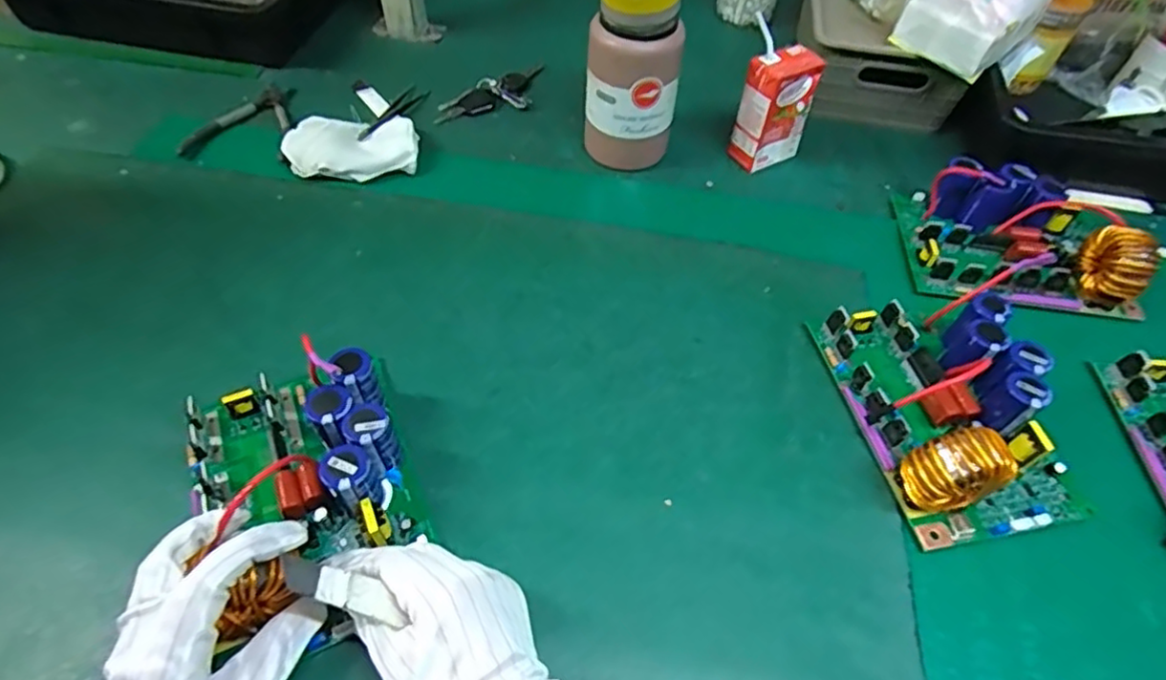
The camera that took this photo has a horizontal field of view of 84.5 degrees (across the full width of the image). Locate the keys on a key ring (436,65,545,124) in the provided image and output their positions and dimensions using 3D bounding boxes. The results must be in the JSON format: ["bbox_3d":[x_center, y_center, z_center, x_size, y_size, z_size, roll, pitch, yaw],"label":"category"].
[{"bbox_3d":[-0.098,-0.280,0.732,0.150,0.014,0.054,-30,59,-22],"label":"keys on a key ring"}]

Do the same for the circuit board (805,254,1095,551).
[{"bbox_3d":[0.270,0.042,0.470,0.125,0.060,0.186,-10,53,-8],"label":"circuit board"}]

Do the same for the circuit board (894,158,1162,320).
[{"bbox_3d":[0.401,-0.096,0.584,0.195,0.057,0.139,10,53,6],"label":"circuit board"}]

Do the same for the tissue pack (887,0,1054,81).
[{"bbox_3d":[0.401,-0.346,0.635,0.133,0.105,0.096,-33,61,-24],"label":"tissue pack"}]

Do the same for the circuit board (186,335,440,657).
[{"bbox_3d":[-0.179,0.085,0.400,0.128,0.072,0.183,-19,56,-15],"label":"circuit board"}]

